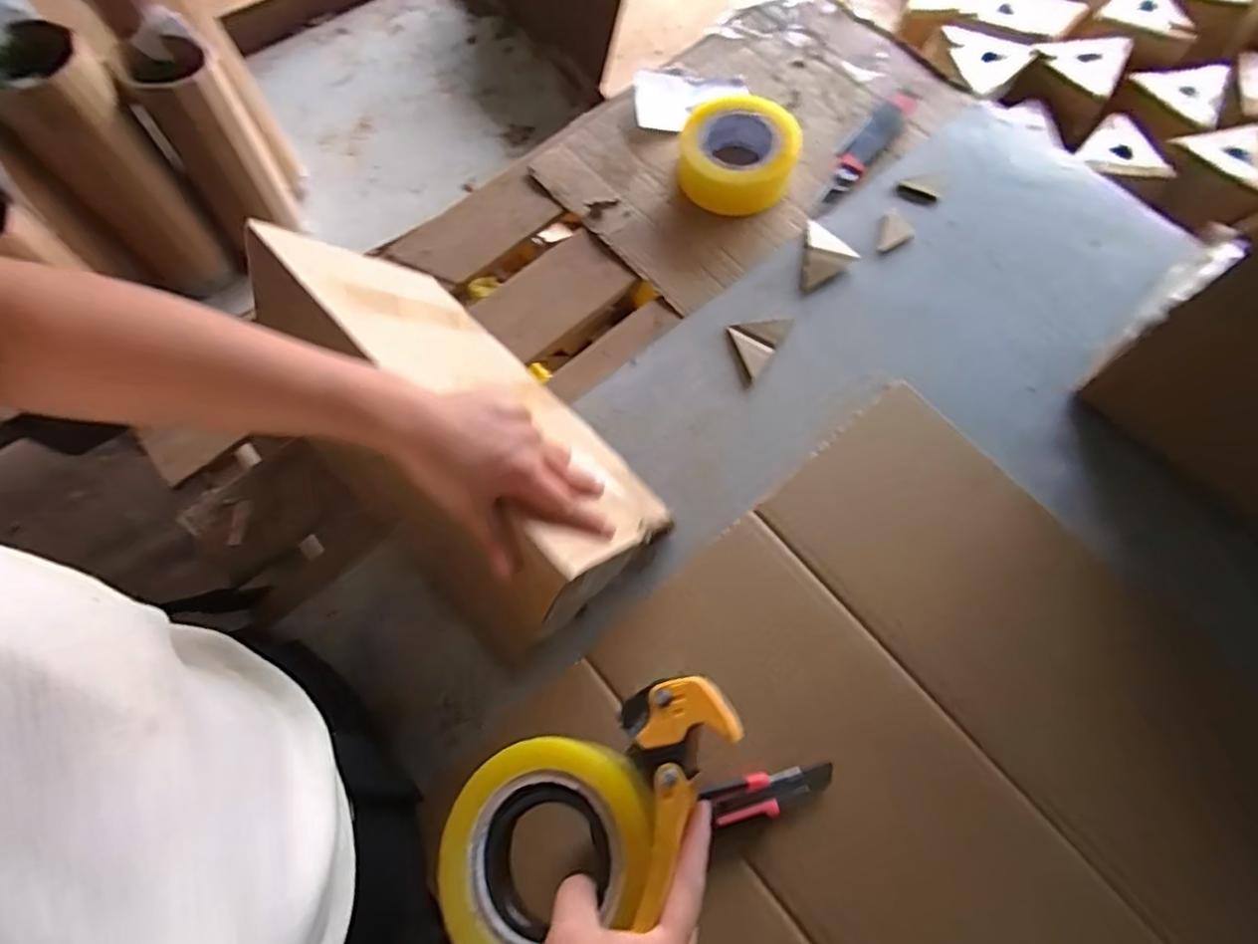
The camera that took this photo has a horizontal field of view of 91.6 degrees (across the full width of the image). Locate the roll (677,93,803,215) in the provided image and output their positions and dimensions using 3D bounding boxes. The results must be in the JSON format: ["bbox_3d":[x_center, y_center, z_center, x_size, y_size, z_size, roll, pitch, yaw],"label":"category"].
[{"bbox_3d":[0.122,-0.351,0.672,0.123,0.047,0.123,0,71,1],"label":"roll"}]

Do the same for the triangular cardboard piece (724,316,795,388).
[{"bbox_3d":[0.122,-0.130,0.617,0.051,0.017,0.075,31,75,11],"label":"triangular cardboard piece"}]

